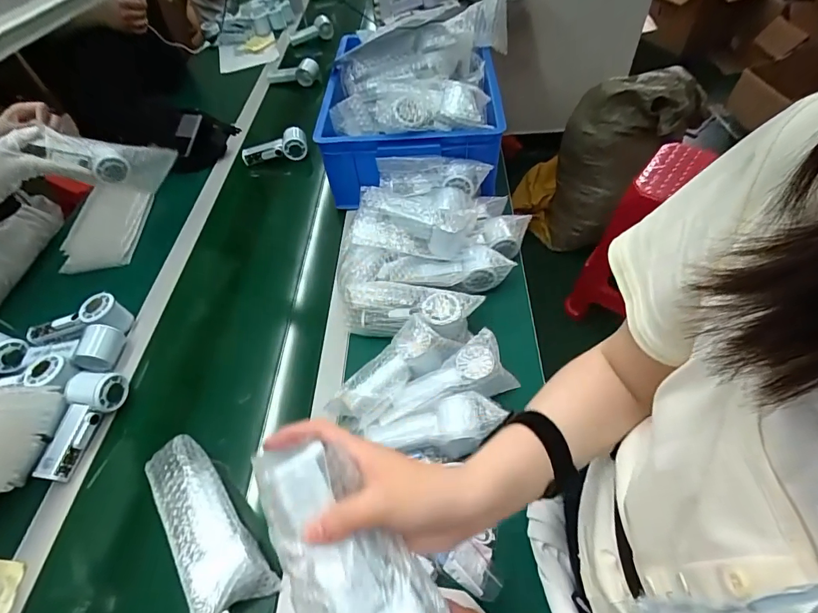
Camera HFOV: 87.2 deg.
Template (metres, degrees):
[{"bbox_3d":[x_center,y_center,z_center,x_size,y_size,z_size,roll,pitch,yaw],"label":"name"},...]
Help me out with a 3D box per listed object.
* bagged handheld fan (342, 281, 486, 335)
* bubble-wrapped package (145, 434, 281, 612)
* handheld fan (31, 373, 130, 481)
[{"bbox_3d":[0.005,0.002,0.674,0.211,0.062,0.076,0,53,4],"label":"bagged handheld fan"},{"bbox_3d":[-0.241,0.255,0.511,0.074,0.060,0.210,-34,57,-20],"label":"bubble-wrapped package"},{"bbox_3d":[-0.477,0.166,0.613,0.069,0.042,0.149,5,53,9],"label":"handheld fan"}]

